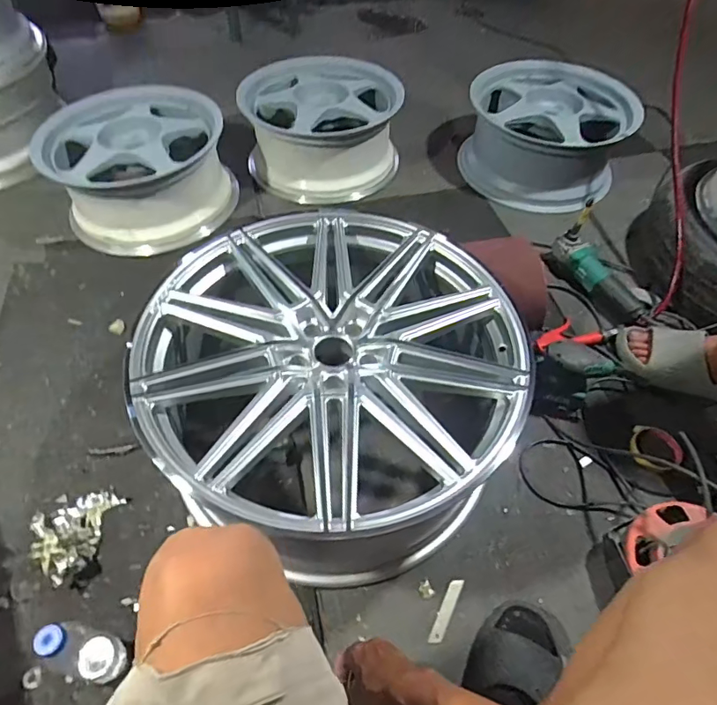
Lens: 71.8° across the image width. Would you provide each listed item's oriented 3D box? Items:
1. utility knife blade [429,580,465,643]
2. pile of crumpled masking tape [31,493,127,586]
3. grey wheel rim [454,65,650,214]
[{"bbox_3d":[0.135,0.395,0.759,0.019,0.004,0.099,27,63,12],"label":"utility knife blade"},{"bbox_3d":[-0.444,0.282,0.790,0.120,0.057,0.128,1,53,-1],"label":"pile of crumpled masking tape"},{"bbox_3d":[0.514,-0.604,1.398,0.411,0.255,0.401,1,53,-1],"label":"grey wheel rim"}]

